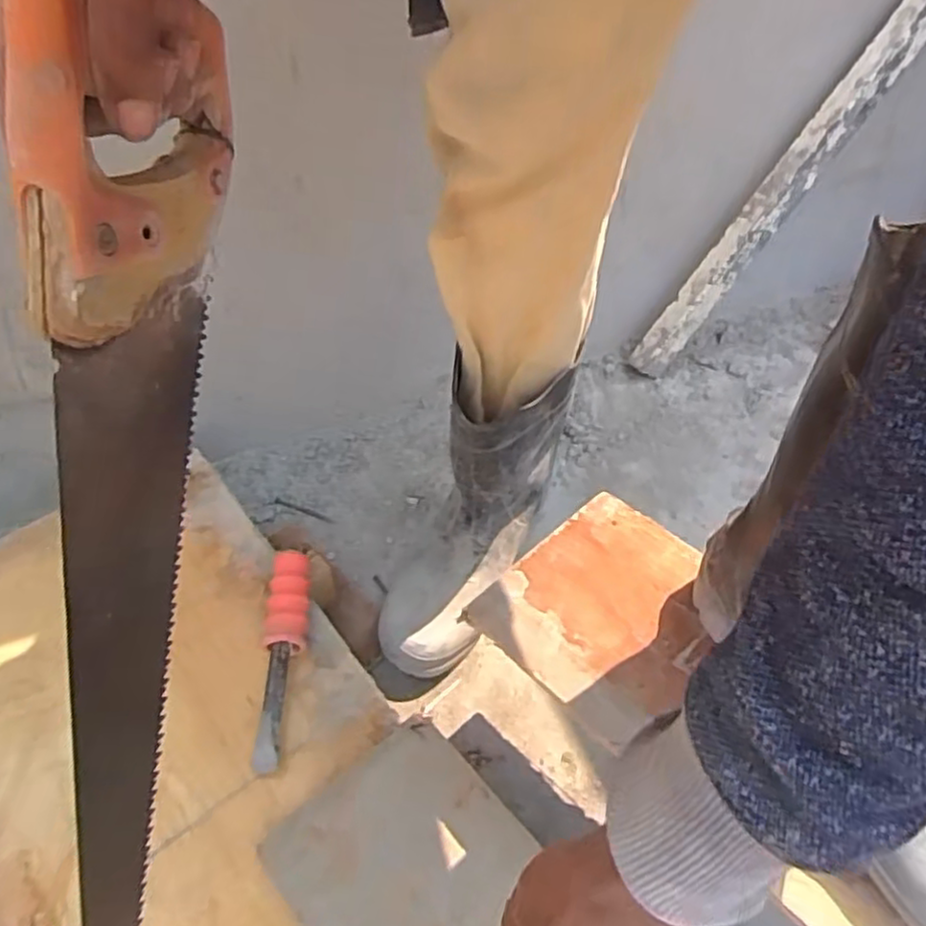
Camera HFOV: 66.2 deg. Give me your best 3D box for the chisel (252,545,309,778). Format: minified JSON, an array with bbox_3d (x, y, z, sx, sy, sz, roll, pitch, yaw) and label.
[{"bbox_3d":[-0.148,0.156,0.579,0.035,0.043,0.180,-4,45,-3],"label":"chisel"}]

